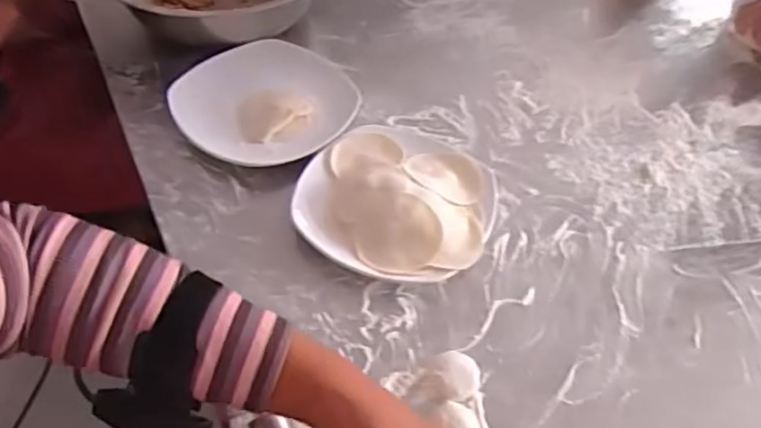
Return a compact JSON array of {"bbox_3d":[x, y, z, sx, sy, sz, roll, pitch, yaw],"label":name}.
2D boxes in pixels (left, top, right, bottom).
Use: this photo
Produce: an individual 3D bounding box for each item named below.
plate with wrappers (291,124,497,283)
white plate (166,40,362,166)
[{"bbox_3d":[0.014,-0.019,0.618,0.178,0.042,0.182,1,51,-1],"label":"plate with wrappers"},{"bbox_3d":[-0.114,-0.121,0.687,0.158,0.027,0.176,38,59,26],"label":"white plate"}]

